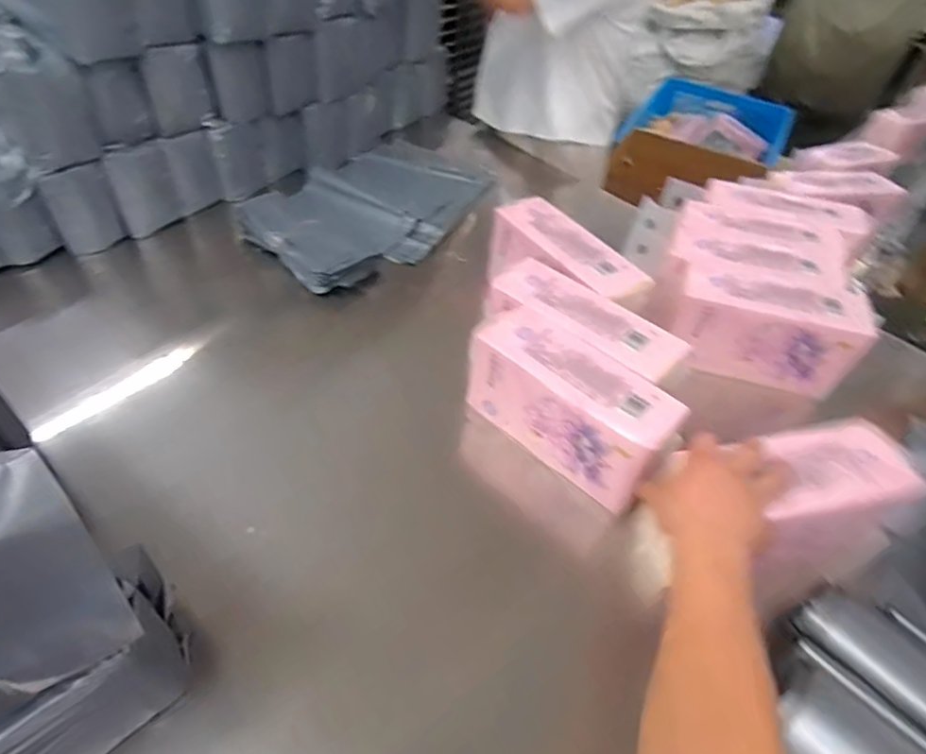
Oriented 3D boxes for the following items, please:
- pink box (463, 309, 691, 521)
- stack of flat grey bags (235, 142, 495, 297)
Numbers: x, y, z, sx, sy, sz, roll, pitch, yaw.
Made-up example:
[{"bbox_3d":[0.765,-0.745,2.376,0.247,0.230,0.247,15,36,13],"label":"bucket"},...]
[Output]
[{"bbox_3d":[0.126,0.036,0.668,0.247,0.120,0.092,36,55,23],"label":"pink box"},{"bbox_3d":[-0.153,-0.325,1.042,0.316,0.063,0.499,34,54,22],"label":"stack of flat grey bags"}]

